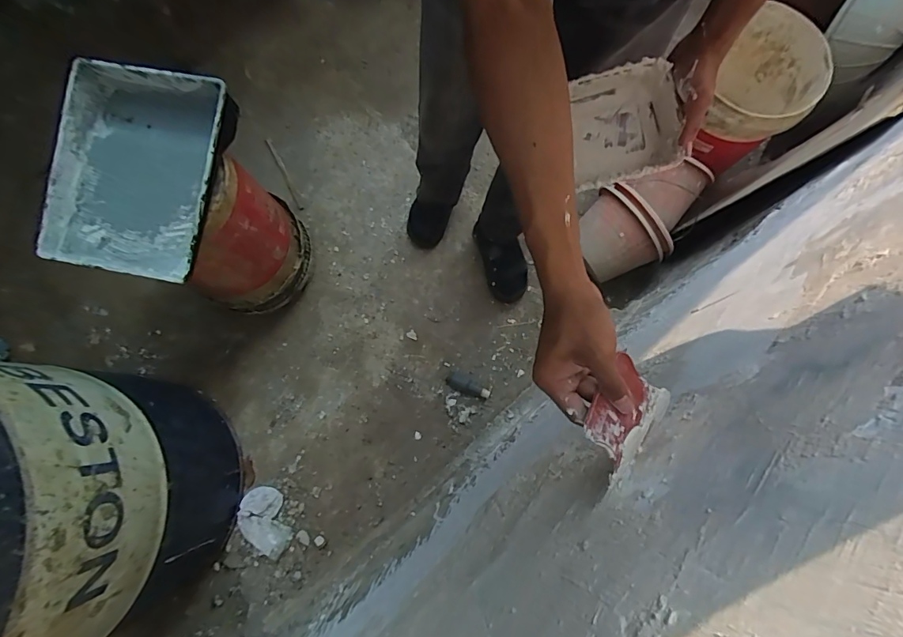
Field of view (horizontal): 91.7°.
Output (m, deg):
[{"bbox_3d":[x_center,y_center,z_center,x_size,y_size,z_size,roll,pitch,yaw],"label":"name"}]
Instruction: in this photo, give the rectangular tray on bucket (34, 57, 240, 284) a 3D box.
[{"bbox_3d":[-0.550,-0.259,0.763,0.290,0.095,0.350,11,79,1],"label":"rectangular tray on bucket"}]

